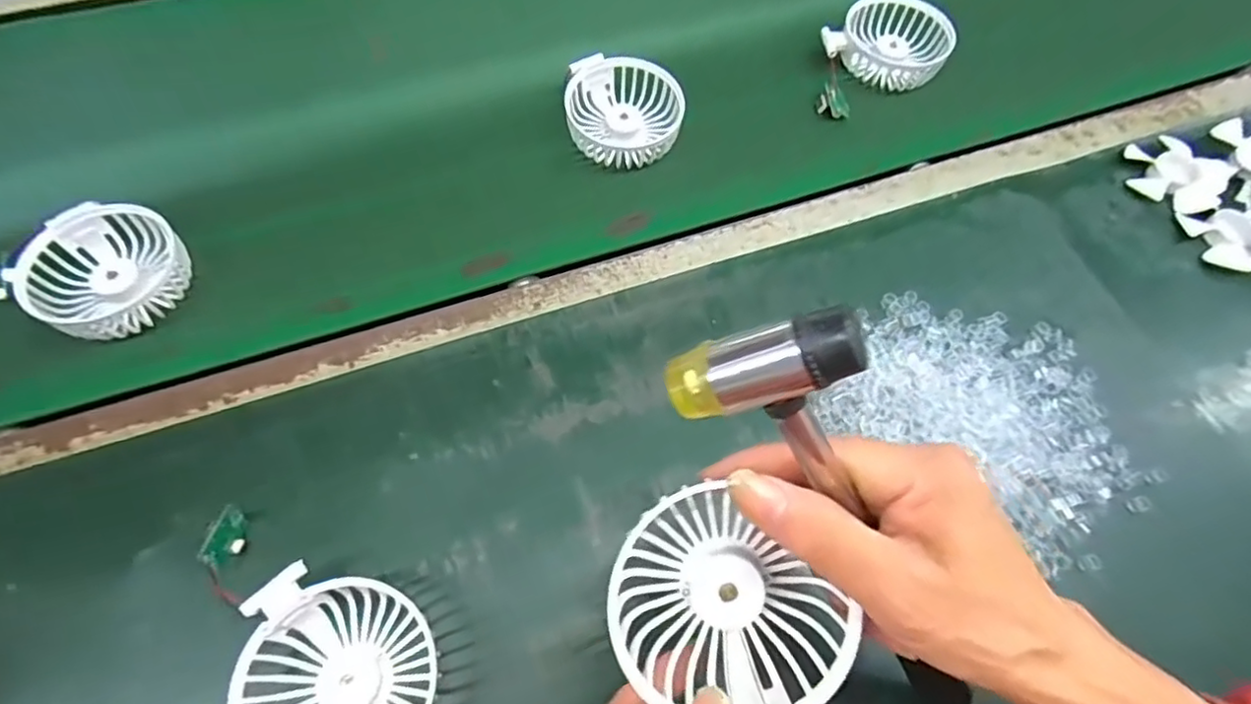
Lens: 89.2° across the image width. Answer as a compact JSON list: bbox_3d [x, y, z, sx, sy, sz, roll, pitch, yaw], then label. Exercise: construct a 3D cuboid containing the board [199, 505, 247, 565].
[{"bbox_3d":[-0.207,0.096,0.330,0.010,0.025,0.030,7,64,1],"label":"board"}]

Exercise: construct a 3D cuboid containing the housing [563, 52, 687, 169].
[{"bbox_3d":[-0.001,-0.187,0.490,0.086,0.028,0.091,1,64,-2],"label":"housing"}]

